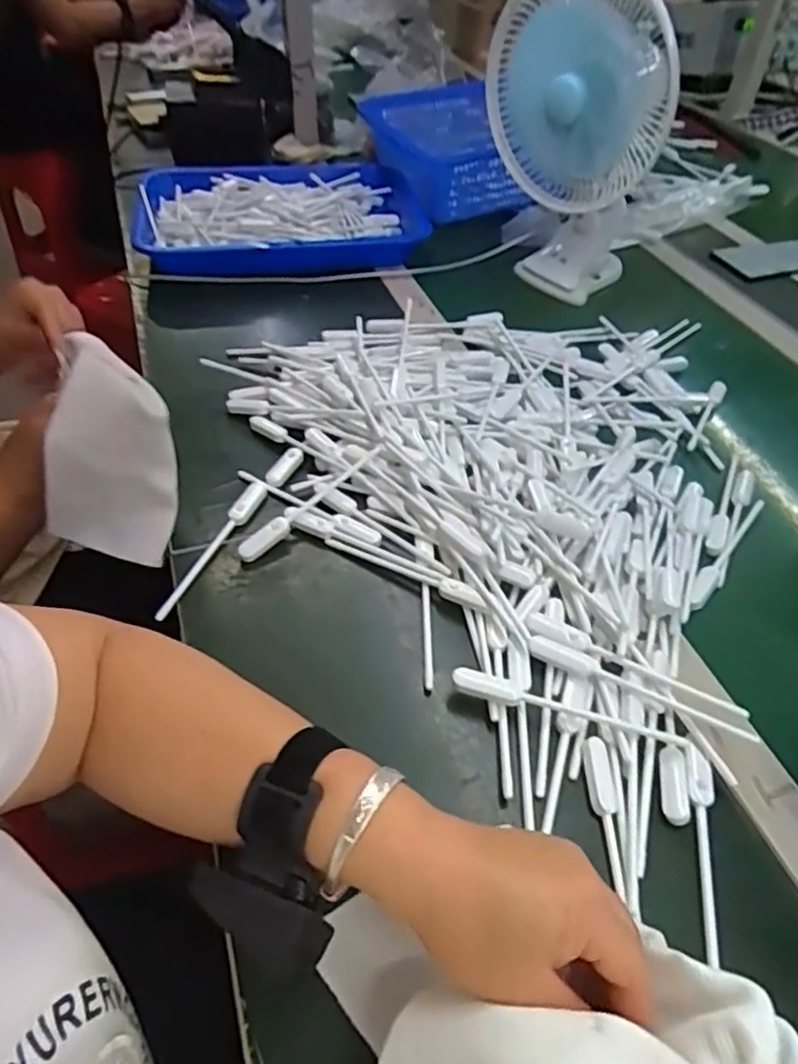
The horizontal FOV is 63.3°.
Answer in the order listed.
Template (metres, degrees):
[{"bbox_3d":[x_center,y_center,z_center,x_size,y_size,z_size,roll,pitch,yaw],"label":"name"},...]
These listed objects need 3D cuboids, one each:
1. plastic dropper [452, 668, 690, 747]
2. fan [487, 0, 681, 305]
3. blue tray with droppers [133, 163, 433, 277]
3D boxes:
[{"bbox_3d":[0.104,0.110,0.404,0.142,0.013,0.014,12,49,8],"label":"plastic dropper"},{"bbox_3d":[0.198,-0.458,0.741,0.188,0.293,0.204,14,49,9],"label":"fan"},{"bbox_3d":[-0.160,-0.444,0.902,0.393,0.048,0.297,-4,49,-6],"label":"blue tray with droppers"}]

